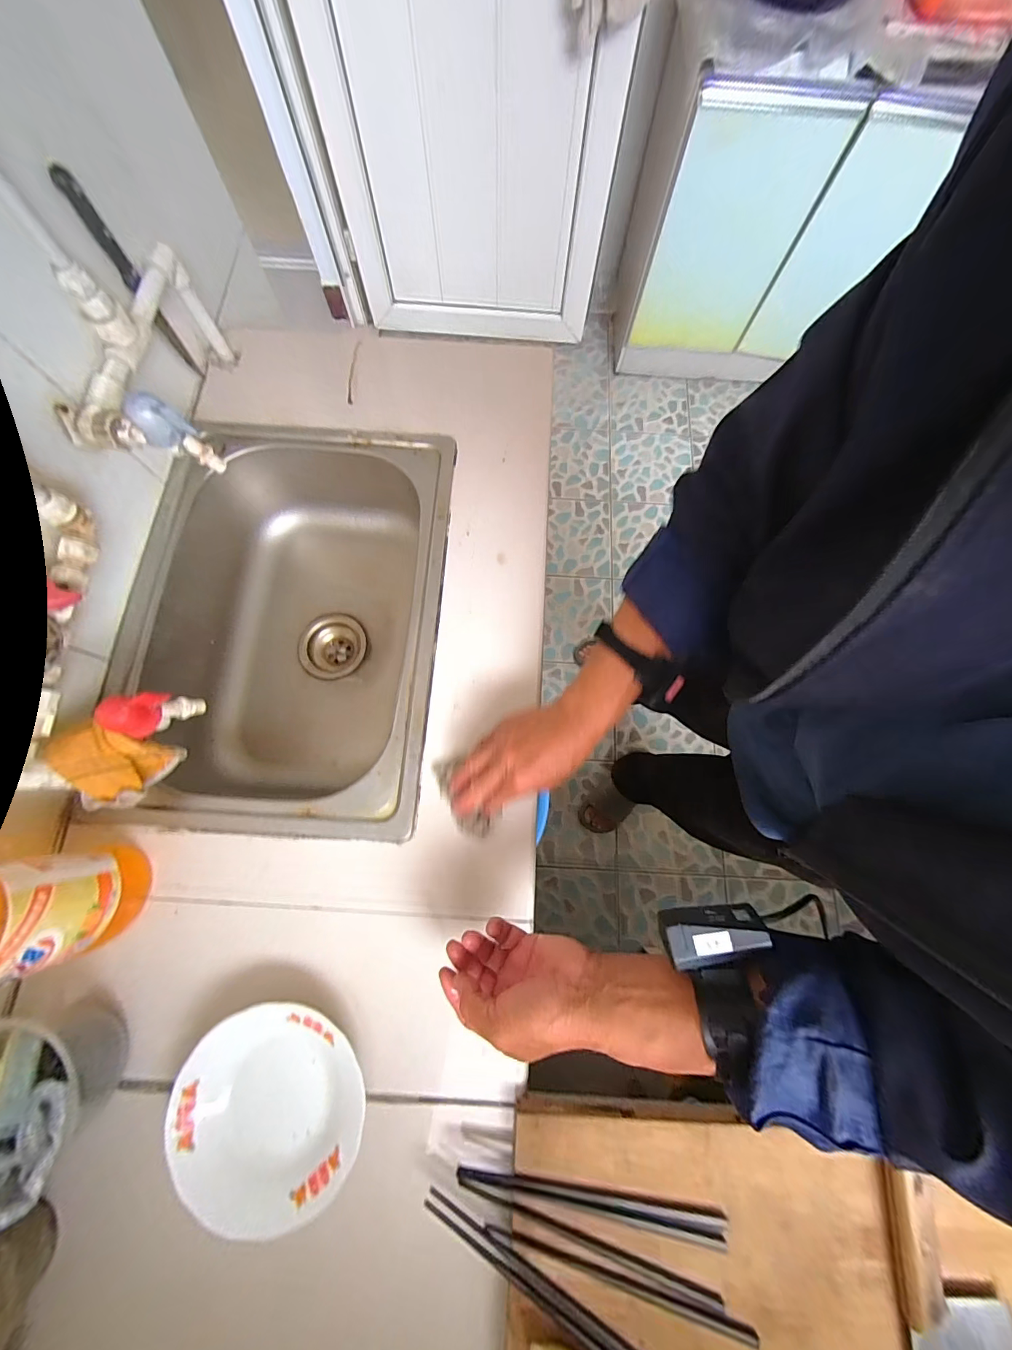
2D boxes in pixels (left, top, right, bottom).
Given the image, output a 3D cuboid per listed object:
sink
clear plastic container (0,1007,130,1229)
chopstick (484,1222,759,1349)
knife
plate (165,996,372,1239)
[{"bbox_3d":[-0.278,-0.069,0.618,0.379,0.185,0.530,4,73,0],"label":"sink"},{"bbox_3d":[-0.411,0.359,0.368,0.116,0.114,0.117,1,73,-2],"label":"clear plastic container"},{"bbox_3d":[0.095,0.517,0.362,0.232,0.004,0.013,16,73,3],"label":"chopstick"},{"bbox_3d":[-0.445,-0.467,0.529,0.020,0.229,0.021,-32,76,-8],"label":"knife"},{"bbox_3d":[-0.217,0.402,0.394,0.168,0.040,0.166,1,73,-2],"label":"plate"}]

